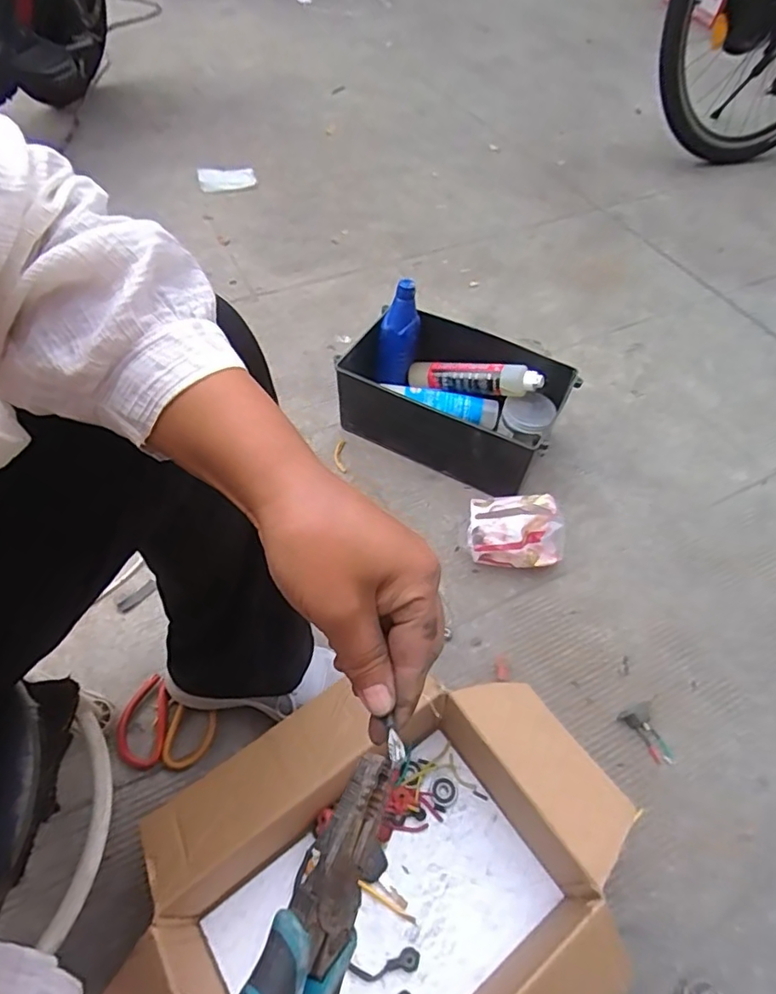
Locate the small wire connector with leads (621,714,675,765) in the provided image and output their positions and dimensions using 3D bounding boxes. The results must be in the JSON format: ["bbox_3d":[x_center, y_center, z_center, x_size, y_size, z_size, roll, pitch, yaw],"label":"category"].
[{"bbox_3d":[0.312,0.288,0.663,0.025,0.016,0.068,-28,60,-22],"label":"small wire connector with leads"}]

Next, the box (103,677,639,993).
[{"bbox_3d":[0.007,0.365,0.511,0.443,0.137,0.375,-32,62,-24],"label":"box"}]

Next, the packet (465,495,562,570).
[{"bbox_3d":[0.181,0.051,0.788,0.138,0.083,0.088,11,54,3],"label":"packet"}]

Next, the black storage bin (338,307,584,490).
[{"bbox_3d":[0.101,-0.153,0.892,0.326,0.129,0.210,27,56,15],"label":"black storage bin"}]

